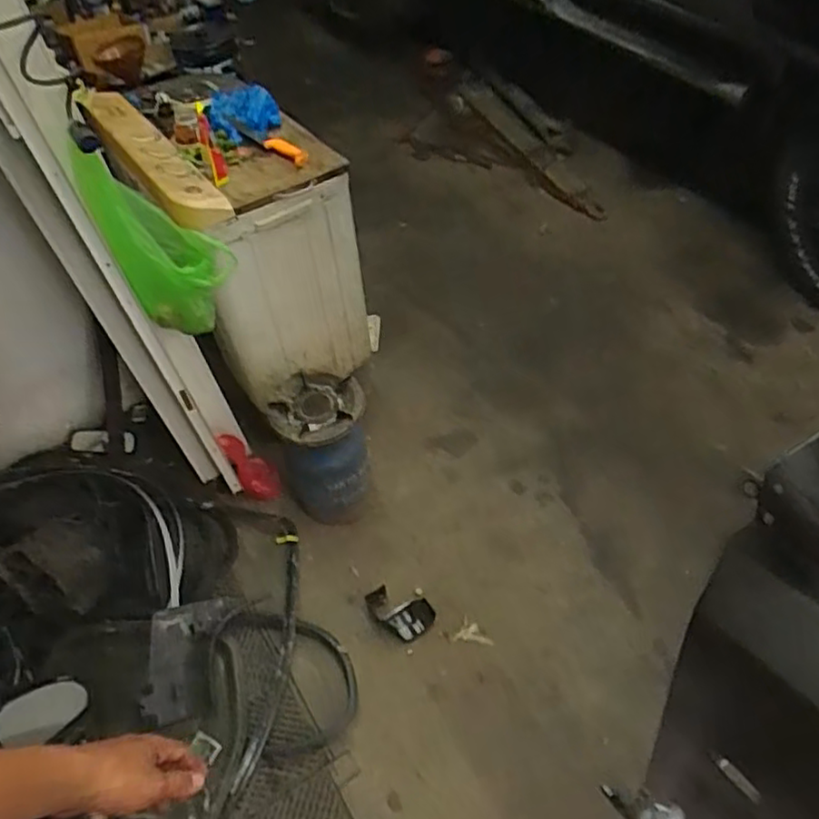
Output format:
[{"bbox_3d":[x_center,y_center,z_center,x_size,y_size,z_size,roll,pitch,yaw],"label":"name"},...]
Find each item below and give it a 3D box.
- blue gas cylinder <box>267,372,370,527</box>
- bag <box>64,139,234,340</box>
[{"bbox_3d":[-0.198,0.091,1.583,0.212,0.343,0.212,-10,51,-3],"label":"blue gas cylinder"},{"bbox_3d":[-0.439,-0.306,1.205,0.187,0.353,0.110,-7,51,2],"label":"bag"}]

